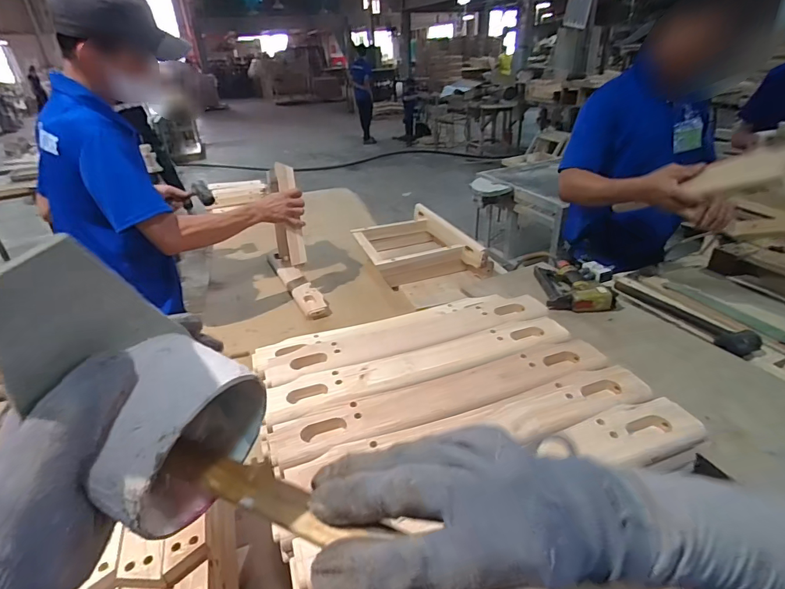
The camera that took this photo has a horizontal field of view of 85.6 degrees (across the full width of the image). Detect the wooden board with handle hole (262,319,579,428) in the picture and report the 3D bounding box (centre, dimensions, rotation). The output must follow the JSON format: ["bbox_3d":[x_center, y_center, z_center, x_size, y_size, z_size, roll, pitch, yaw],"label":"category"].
[{"bbox_3d":[0.050,0.106,0.653,0.484,0.014,0.083,-12,31,-15],"label":"wooden board with handle hole"}]

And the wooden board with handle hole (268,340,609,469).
[{"bbox_3d":[0.078,0.141,0.594,0.483,0.019,0.075,-12,31,-16],"label":"wooden board with handle hole"}]

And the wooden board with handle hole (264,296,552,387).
[{"bbox_3d":[0.036,0.069,0.719,0.492,0.015,0.084,-12,31,-15],"label":"wooden board with handle hole"}]

